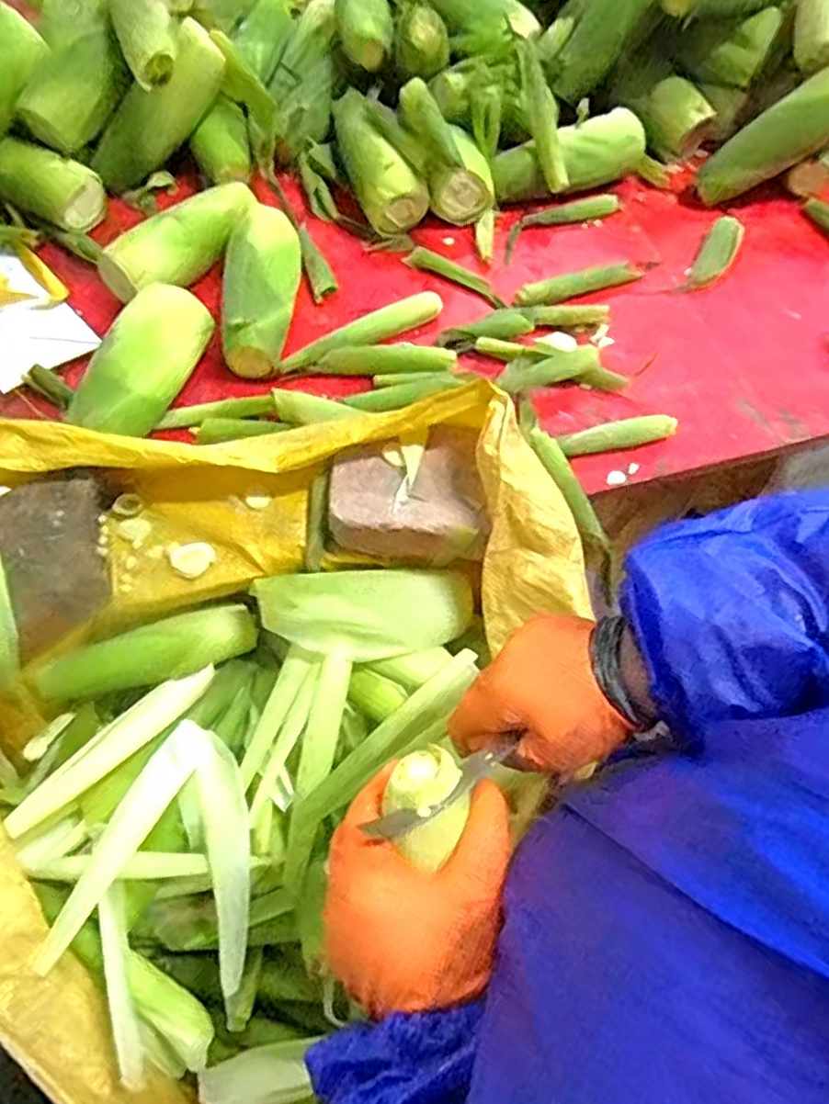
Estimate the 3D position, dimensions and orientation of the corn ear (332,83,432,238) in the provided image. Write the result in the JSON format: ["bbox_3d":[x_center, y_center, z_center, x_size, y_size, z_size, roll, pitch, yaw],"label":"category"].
[{"bbox_3d":[-0.044,-0.450,0.805,0.069,0.070,0.193,-15,64,-8],"label":"corn ear"}]

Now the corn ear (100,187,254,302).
[{"bbox_3d":[-0.228,-0.322,0.726,0.072,0.061,0.188,38,68,17],"label":"corn ear"}]

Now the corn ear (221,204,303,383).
[{"bbox_3d":[-0.152,-0.268,0.703,0.064,0.067,0.193,1,63,0],"label":"corn ear"}]

